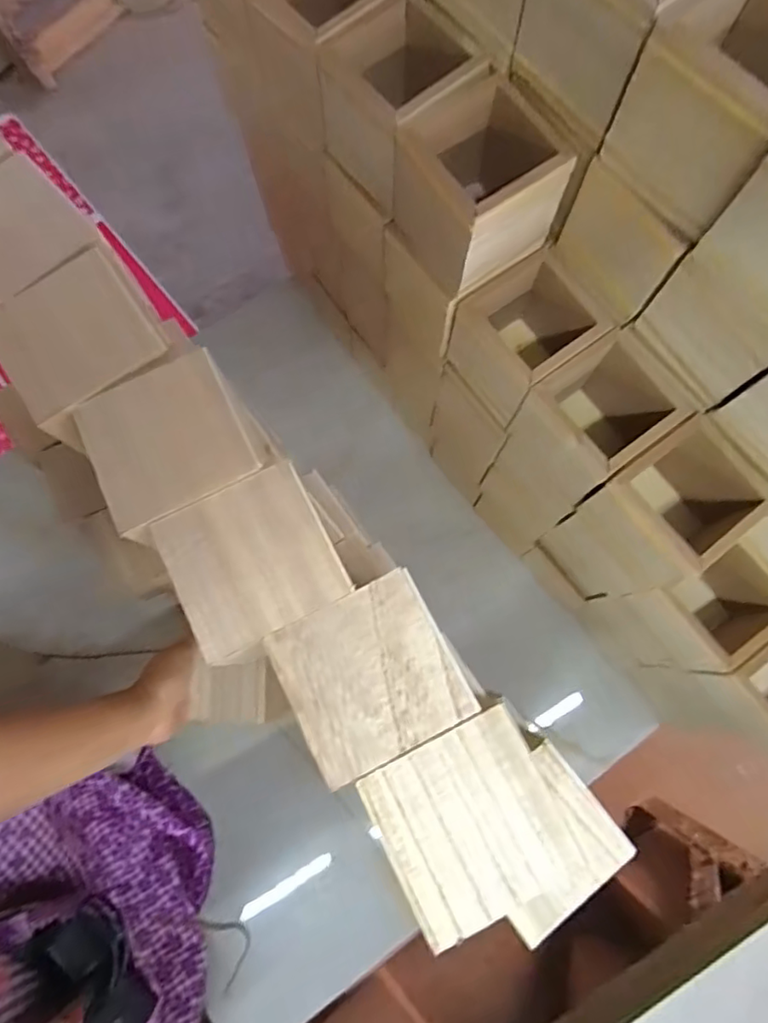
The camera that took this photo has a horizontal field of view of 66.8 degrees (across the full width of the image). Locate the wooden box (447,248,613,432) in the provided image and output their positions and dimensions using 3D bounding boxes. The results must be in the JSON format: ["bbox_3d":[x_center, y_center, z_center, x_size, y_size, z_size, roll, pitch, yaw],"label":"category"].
[{"bbox_3d":[0.123,-0.148,0.505,0.103,0.093,0.090,-37,81,-7],"label":"wooden box"}]

